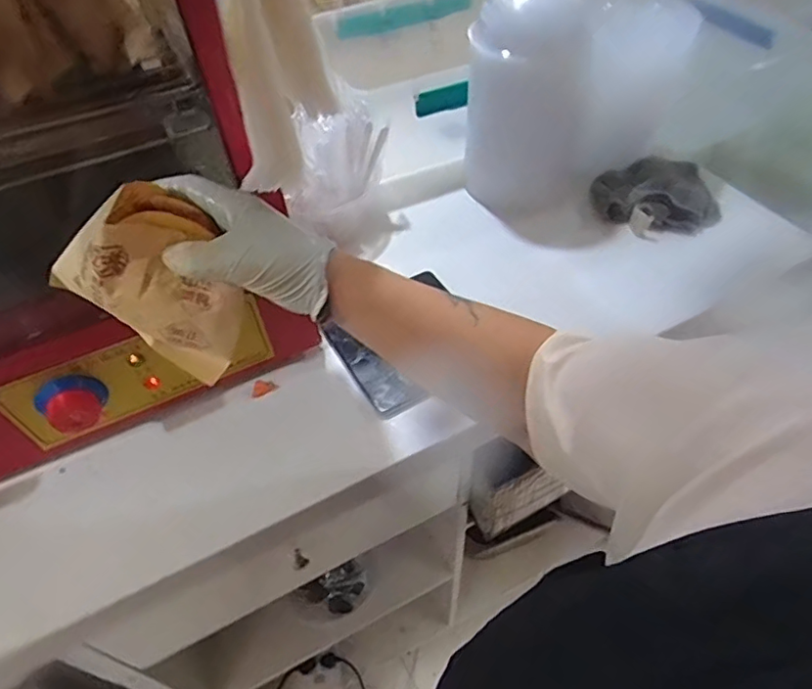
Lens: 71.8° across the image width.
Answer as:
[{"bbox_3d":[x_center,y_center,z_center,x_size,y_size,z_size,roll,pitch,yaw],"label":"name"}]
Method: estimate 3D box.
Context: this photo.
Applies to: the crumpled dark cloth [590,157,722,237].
[{"bbox_3d":[0.295,-0.175,0.679,0.144,0.055,0.098,5,51,7],"label":"crumpled dark cloth"}]

